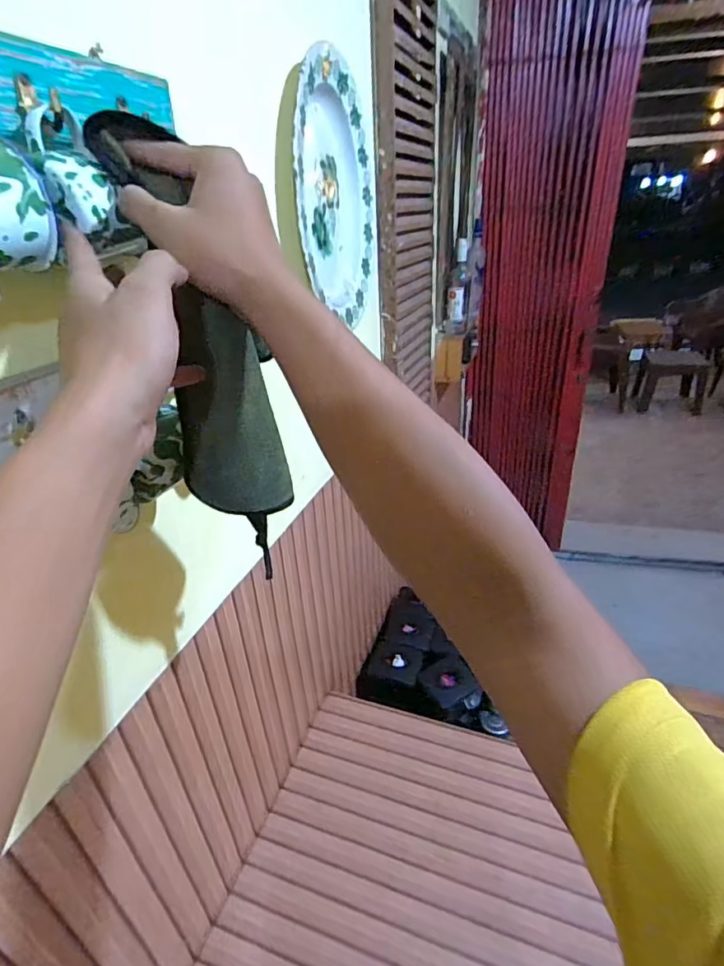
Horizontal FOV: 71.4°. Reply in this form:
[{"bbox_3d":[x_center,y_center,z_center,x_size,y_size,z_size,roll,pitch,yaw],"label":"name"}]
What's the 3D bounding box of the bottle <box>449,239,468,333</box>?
[{"bbox_3d":[0.310,-0.618,1.602,0.063,0.259,0.056,8,31,18],"label":"bottle"}]

